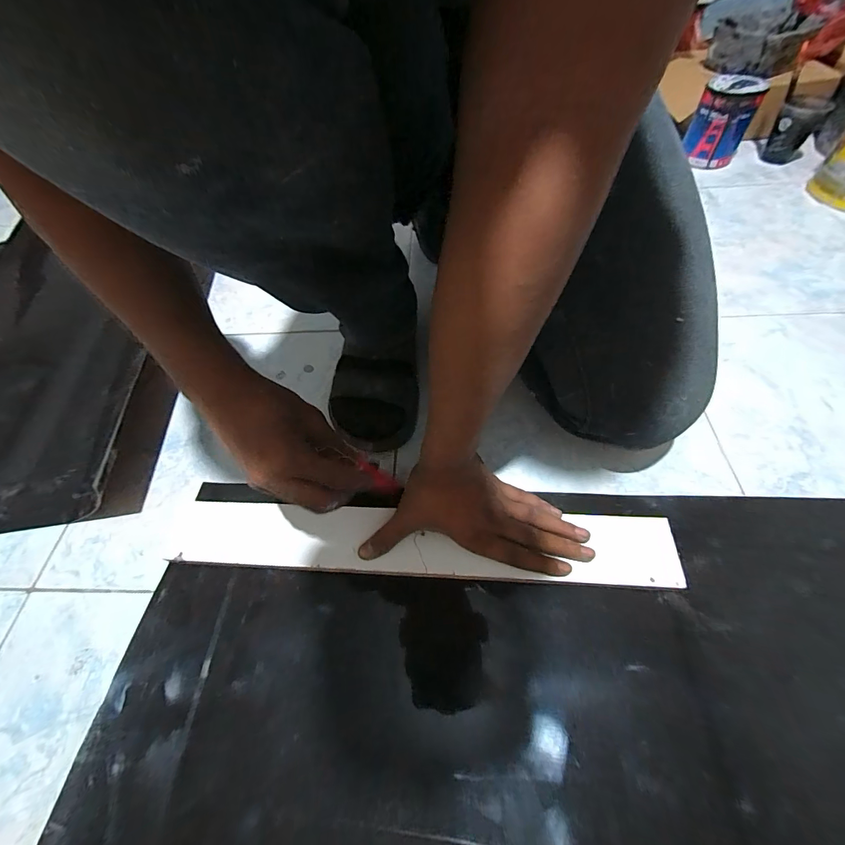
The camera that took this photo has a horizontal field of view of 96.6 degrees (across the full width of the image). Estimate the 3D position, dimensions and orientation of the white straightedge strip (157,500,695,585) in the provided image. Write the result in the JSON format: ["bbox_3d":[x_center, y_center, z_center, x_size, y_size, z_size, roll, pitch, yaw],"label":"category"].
[{"bbox_3d":[-0.017,0.126,0.404,0.534,0.018,0.068,1,57,7],"label":"white straightedge strip"}]

